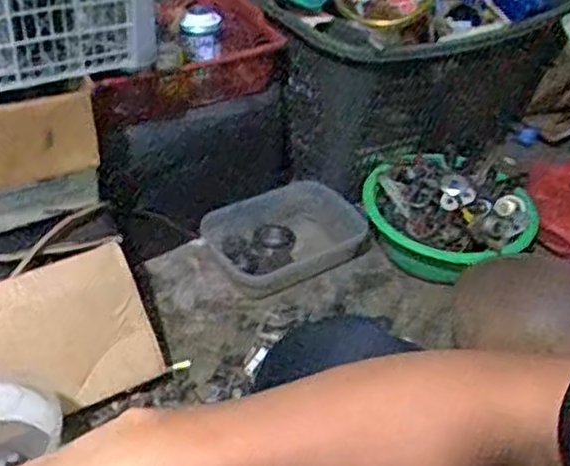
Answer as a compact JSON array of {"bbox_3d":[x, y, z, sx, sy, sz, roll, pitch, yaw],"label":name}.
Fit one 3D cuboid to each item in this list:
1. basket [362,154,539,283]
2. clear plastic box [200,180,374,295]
[{"bbox_3d":[0.274,-0.044,1.170,0.256,0.116,0.240,-17,46,-23],"label":"basket"},{"bbox_3d":[0.004,0.006,1.180,0.255,0.061,0.175,-14,45,-21],"label":"clear plastic box"}]

